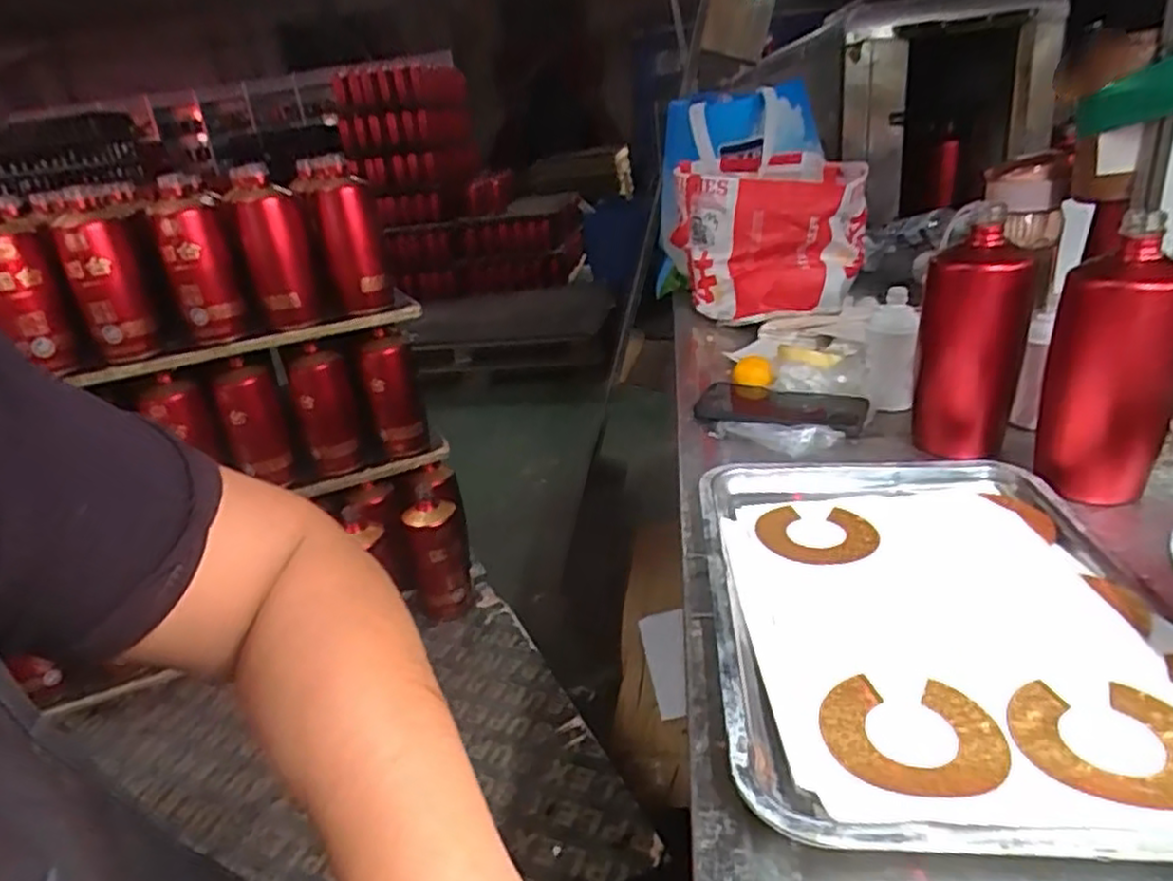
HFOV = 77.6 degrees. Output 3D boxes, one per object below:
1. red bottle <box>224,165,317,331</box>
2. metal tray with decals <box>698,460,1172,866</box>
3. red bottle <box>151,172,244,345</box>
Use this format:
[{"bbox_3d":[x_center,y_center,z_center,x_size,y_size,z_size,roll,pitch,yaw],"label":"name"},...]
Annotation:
[{"bbox_3d":[-0.423,-0.259,0.993,0.081,0.193,0.077,-13,23,-16],"label":"red bottle"},{"bbox_3d":[0.203,0.091,0.442,0.250,0.027,0.342,-4,24,7],"label":"metal tray with decals"},{"bbox_3d":[-0.510,-0.231,0.956,0.081,0.190,0.066,-15,24,-21],"label":"red bottle"}]

